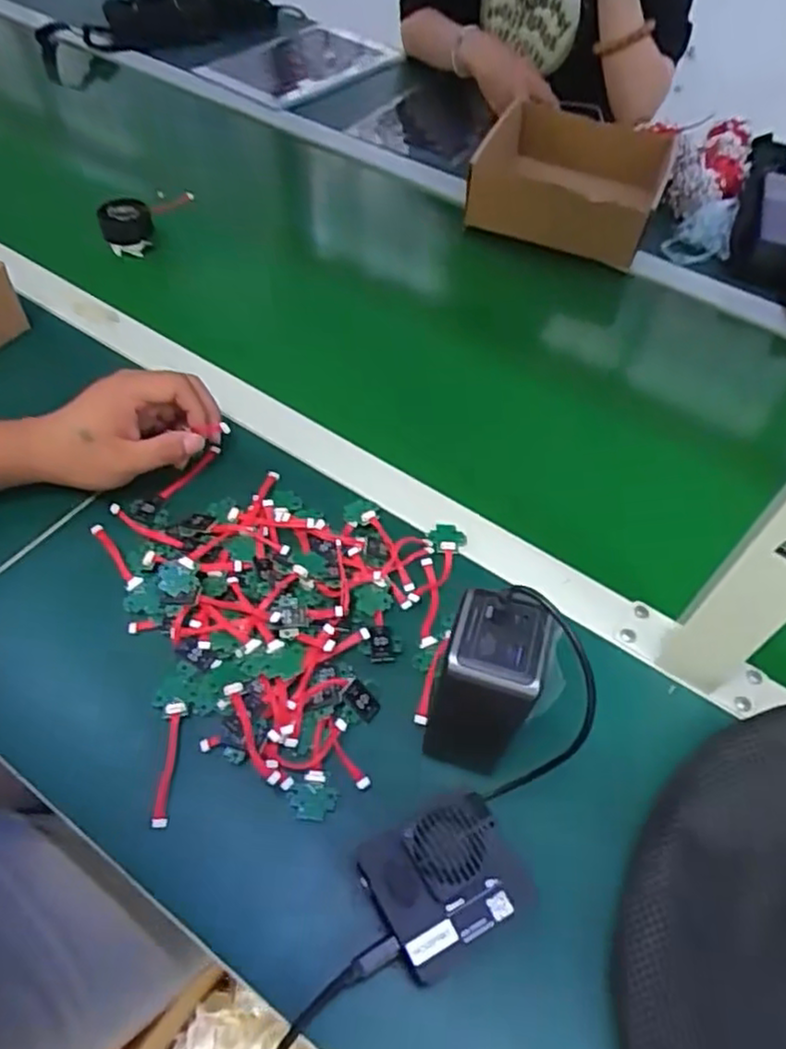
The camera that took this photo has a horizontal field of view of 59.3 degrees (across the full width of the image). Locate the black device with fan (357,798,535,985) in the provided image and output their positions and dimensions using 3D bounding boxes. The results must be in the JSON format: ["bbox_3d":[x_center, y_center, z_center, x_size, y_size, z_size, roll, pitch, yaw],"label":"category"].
[{"bbox_3d":[0.028,0.191,0.374,0.079,0.046,0.073,-24,59,-20],"label":"black device with fan"}]

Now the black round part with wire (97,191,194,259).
[{"bbox_3d":[-0.259,-0.321,0.736,0.098,0.045,0.031,-24,59,-20],"label":"black round part with wire"}]

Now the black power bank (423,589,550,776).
[{"bbox_3d":[0.049,0.093,0.391,0.063,0.136,0.051,19,54,10],"label":"black power bank"}]

